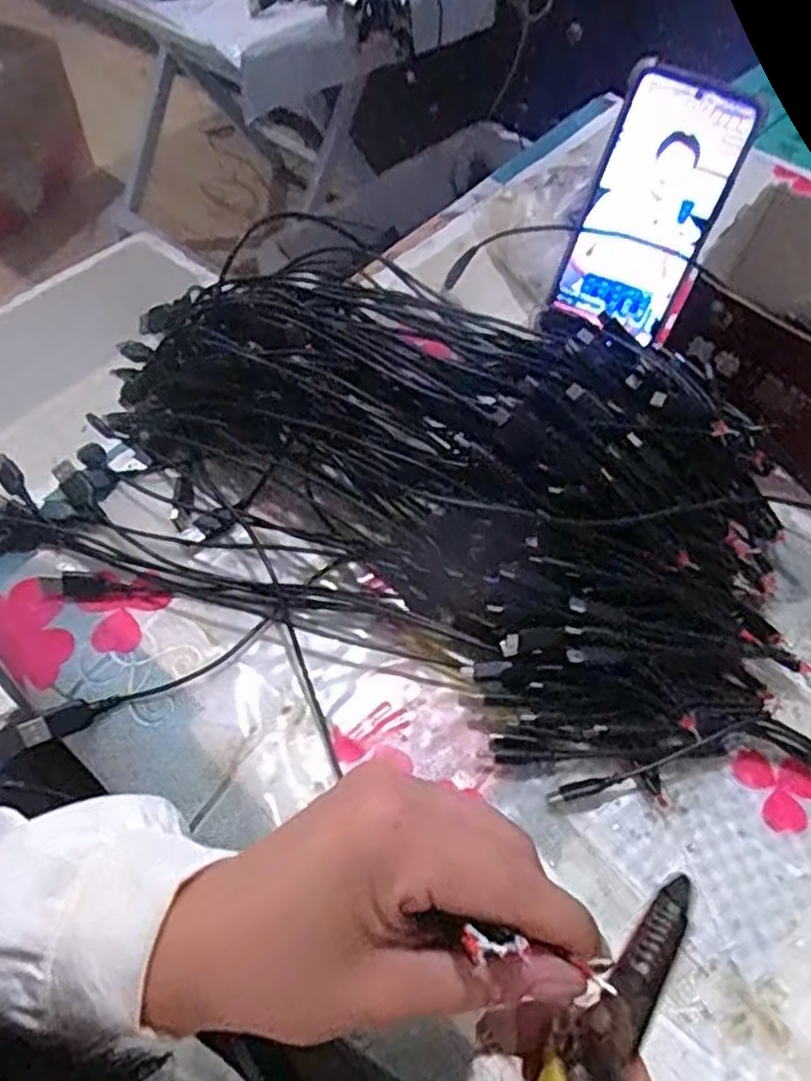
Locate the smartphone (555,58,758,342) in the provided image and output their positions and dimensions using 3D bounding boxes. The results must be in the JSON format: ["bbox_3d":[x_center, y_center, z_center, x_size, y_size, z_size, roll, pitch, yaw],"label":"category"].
[{"bbox_3d":[0.149,-0.200,0.461,0.073,0.145,0.006,21,30,6],"label":"smartphone"}]

